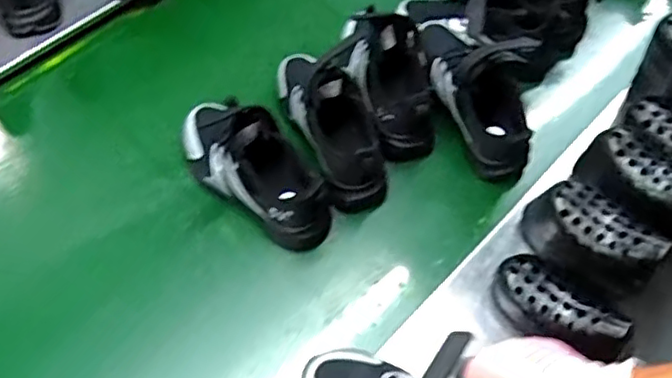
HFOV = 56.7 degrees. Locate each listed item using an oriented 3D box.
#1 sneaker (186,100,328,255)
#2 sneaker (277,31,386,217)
[{"bbox_3d":[-0.093,-0.029,0.679,0.211,0.112,0.082,35,64,17],"label":"sneaker"},{"bbox_3d":[-0.003,-0.087,0.718,0.094,0.110,0.210,-12,61,-10],"label":"sneaker"}]

